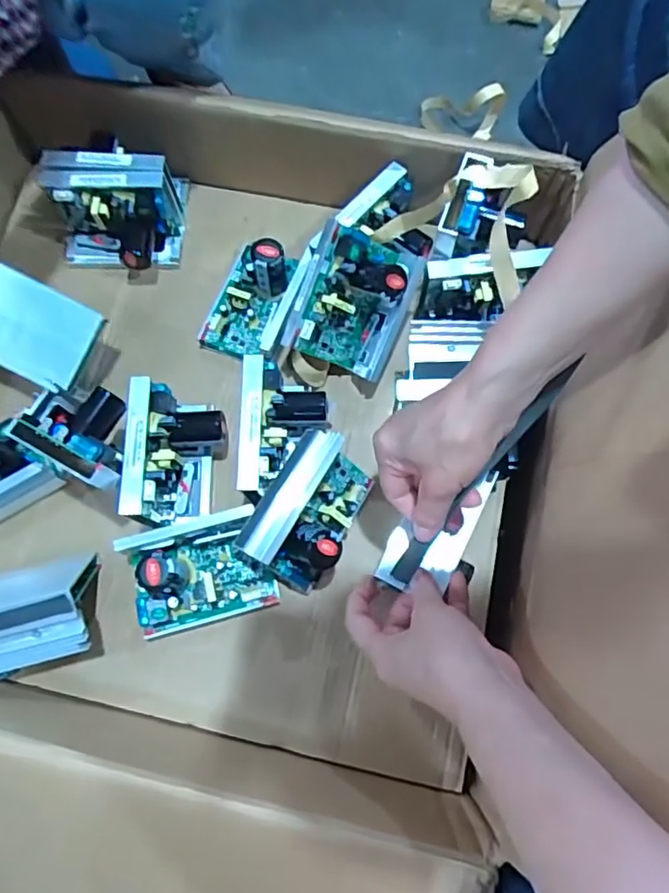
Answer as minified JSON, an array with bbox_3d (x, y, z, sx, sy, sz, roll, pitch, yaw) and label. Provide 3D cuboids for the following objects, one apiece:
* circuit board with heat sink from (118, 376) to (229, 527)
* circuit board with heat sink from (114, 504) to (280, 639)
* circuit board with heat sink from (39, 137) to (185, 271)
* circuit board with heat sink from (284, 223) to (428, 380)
[{"bbox_3d":[-0.124,0.008,0.467,0.066,0.073,0.106,3,74,1],"label":"circuit board with heat sink"},{"bbox_3d":[-0.109,0.100,0.468,0.112,0.064,0.082,-14,74,-4],"label":"circuit board with heat sink"},{"bbox_3d":[-0.197,-0.223,0.530,0.114,0.066,0.122,-3,73,0],"label":"circuit board with heat sink"},{"bbox_3d":[0.014,-0.120,0.501,0.097,0.065,0.125,17,104,-5],"label":"circuit board with heat sink"}]

